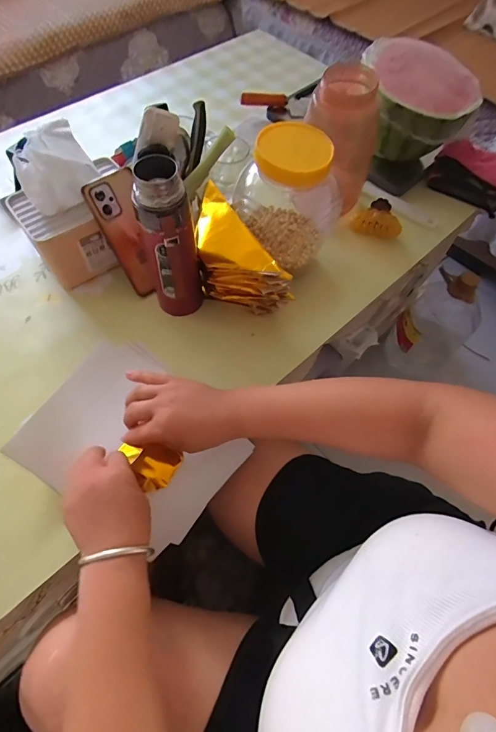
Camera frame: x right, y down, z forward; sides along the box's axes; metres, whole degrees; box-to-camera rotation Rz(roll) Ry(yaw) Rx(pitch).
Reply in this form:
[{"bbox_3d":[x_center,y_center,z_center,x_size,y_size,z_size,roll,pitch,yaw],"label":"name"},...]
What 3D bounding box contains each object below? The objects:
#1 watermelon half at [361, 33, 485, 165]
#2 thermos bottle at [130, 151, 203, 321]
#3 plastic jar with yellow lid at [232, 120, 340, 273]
[{"bbox_3d":[0.287,-0.456,0.666,0.182,0.118,0.179,1,62,-2],"label":"watermelon half"},{"bbox_3d":[-0.095,-0.140,0.480,0.066,0.220,0.066,-11,63,-9],"label":"thermos bottle"},{"bbox_3d":[0.058,-0.243,0.531,0.125,0.162,0.117,1,62,-2],"label":"plastic jar with yellow lid"}]

